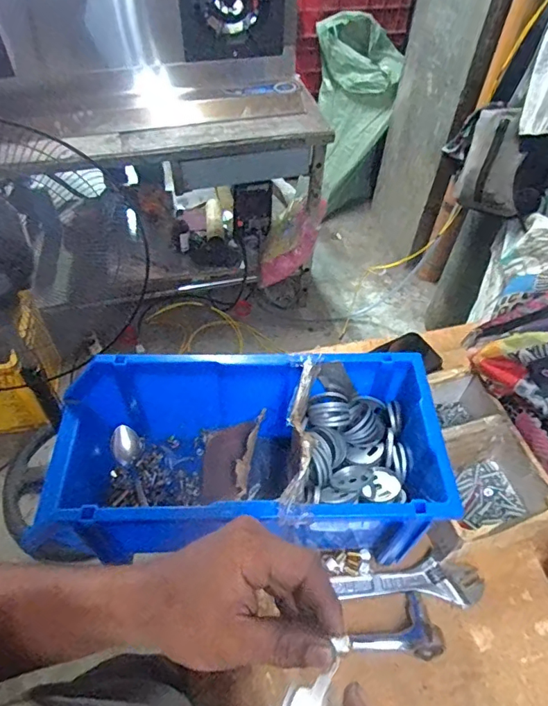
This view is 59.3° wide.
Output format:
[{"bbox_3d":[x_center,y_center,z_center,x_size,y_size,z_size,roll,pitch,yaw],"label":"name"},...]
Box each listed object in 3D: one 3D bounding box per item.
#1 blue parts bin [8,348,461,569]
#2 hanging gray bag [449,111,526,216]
[{"bbox_3d":[-0.041,0.126,0.588,0.446,0.168,0.209,2,52,-1],"label":"blue parts bin"},{"bbox_3d":[0.566,-0.484,1.252,0.069,0.236,0.226,-12,53,-11],"label":"hanging gray bag"}]

